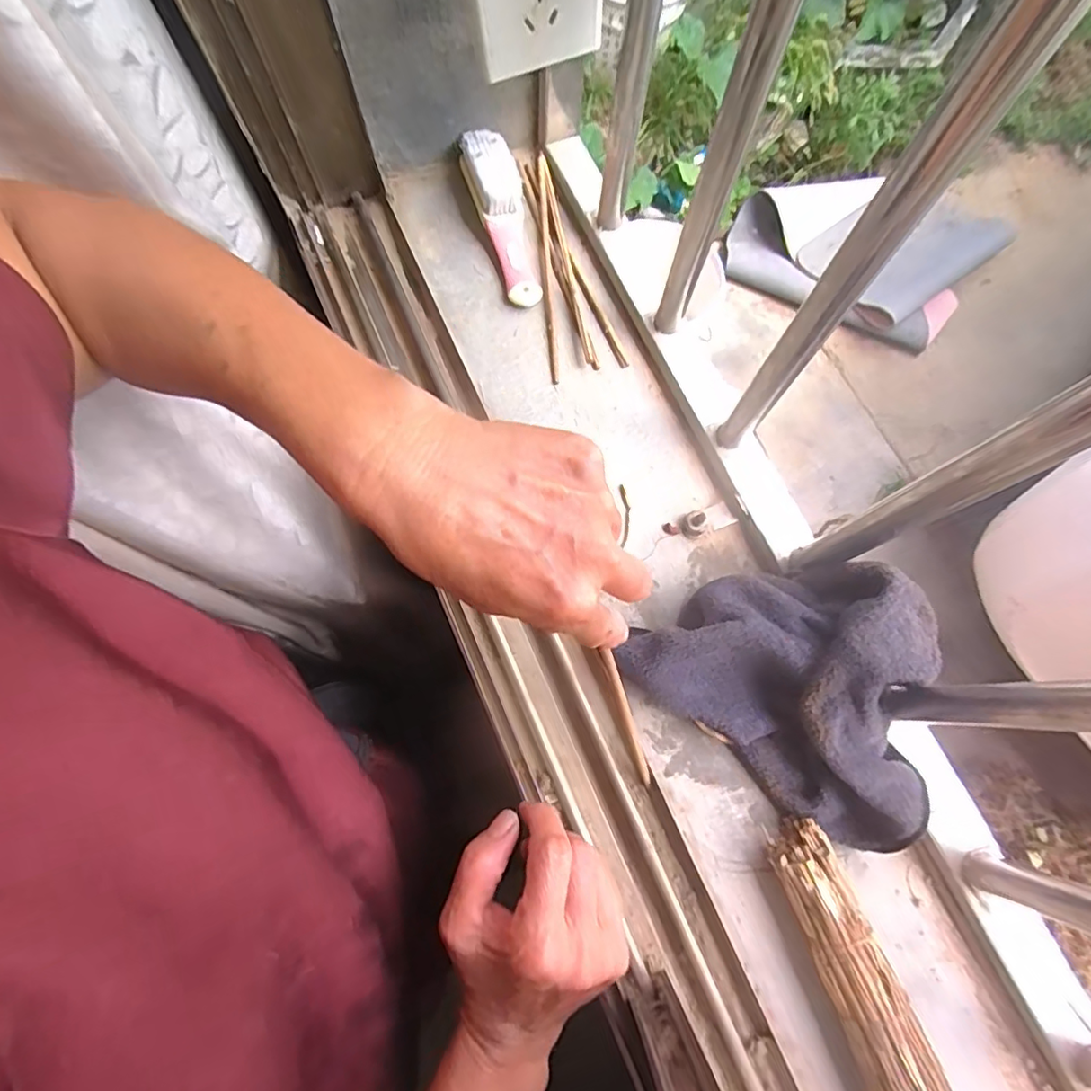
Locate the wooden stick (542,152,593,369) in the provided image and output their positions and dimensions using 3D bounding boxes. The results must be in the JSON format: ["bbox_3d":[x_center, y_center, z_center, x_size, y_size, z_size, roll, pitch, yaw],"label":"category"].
[{"bbox_3d":[0.017,-0.248,0.492,0.008,0.009,0.207,-10,75,-3],"label":"wooden stick"}]

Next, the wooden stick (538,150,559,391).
[{"bbox_3d":[0.001,-0.240,0.489,0.007,0.009,0.221,-3,75,-1],"label":"wooden stick"}]

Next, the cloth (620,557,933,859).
[{"bbox_3d":[0.168,0.082,0.361,0.194,0.076,0.144,39,78,9],"label":"cloth"}]

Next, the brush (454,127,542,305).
[{"bbox_3d":[-0.038,-0.278,0.481,0.044,0.034,0.156,-12,76,-4],"label":"brush"}]

